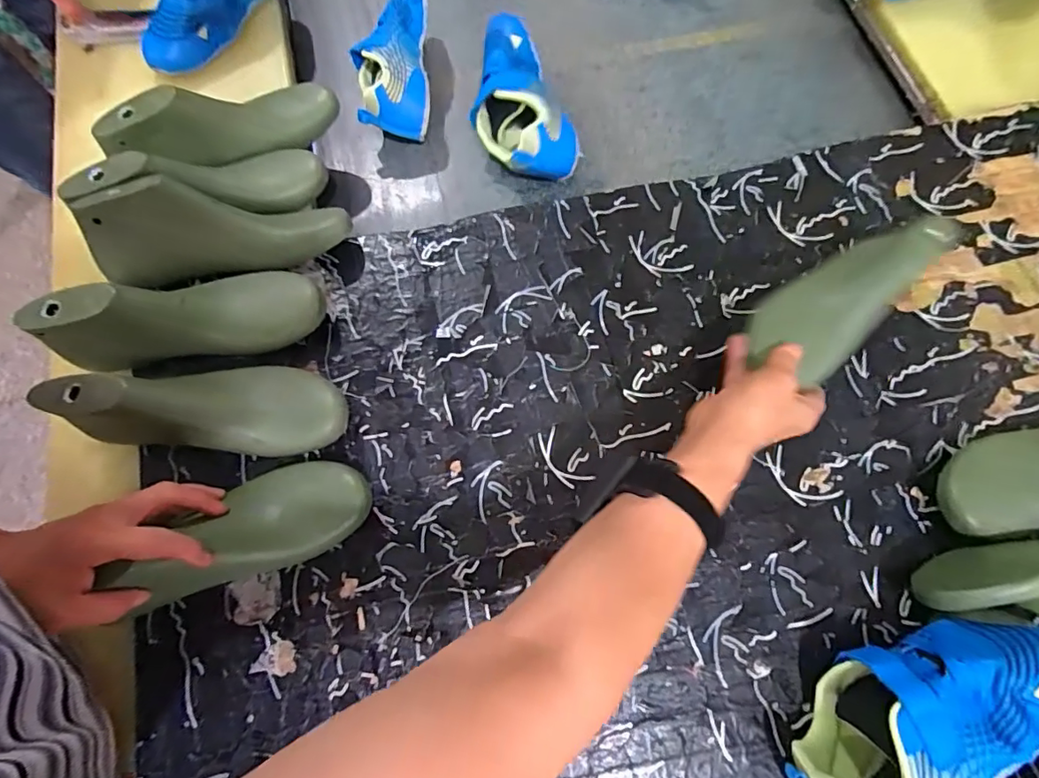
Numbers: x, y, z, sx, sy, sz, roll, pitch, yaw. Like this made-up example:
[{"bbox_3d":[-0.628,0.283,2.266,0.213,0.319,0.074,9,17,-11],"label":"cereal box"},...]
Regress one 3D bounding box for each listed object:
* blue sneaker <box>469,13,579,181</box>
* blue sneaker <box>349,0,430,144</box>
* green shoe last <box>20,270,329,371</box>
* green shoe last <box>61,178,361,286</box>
[{"bbox_3d":[-0.009,-0.331,0.618,0.093,0.106,0.203,-18,74,-5],"label":"blue sneaker"},{"bbox_3d":[-0.157,-0.420,0.642,0.089,0.079,0.223,-3,71,-2],"label":"blue sneaker"},{"bbox_3d":[-0.298,-0.069,0.462,0.233,0.073,0.075,-10,71,-17],"label":"green shoe last"},{"bbox_3d":[-0.289,-0.154,0.494,0.233,0.078,0.069,-14,72,-5],"label":"green shoe last"}]

